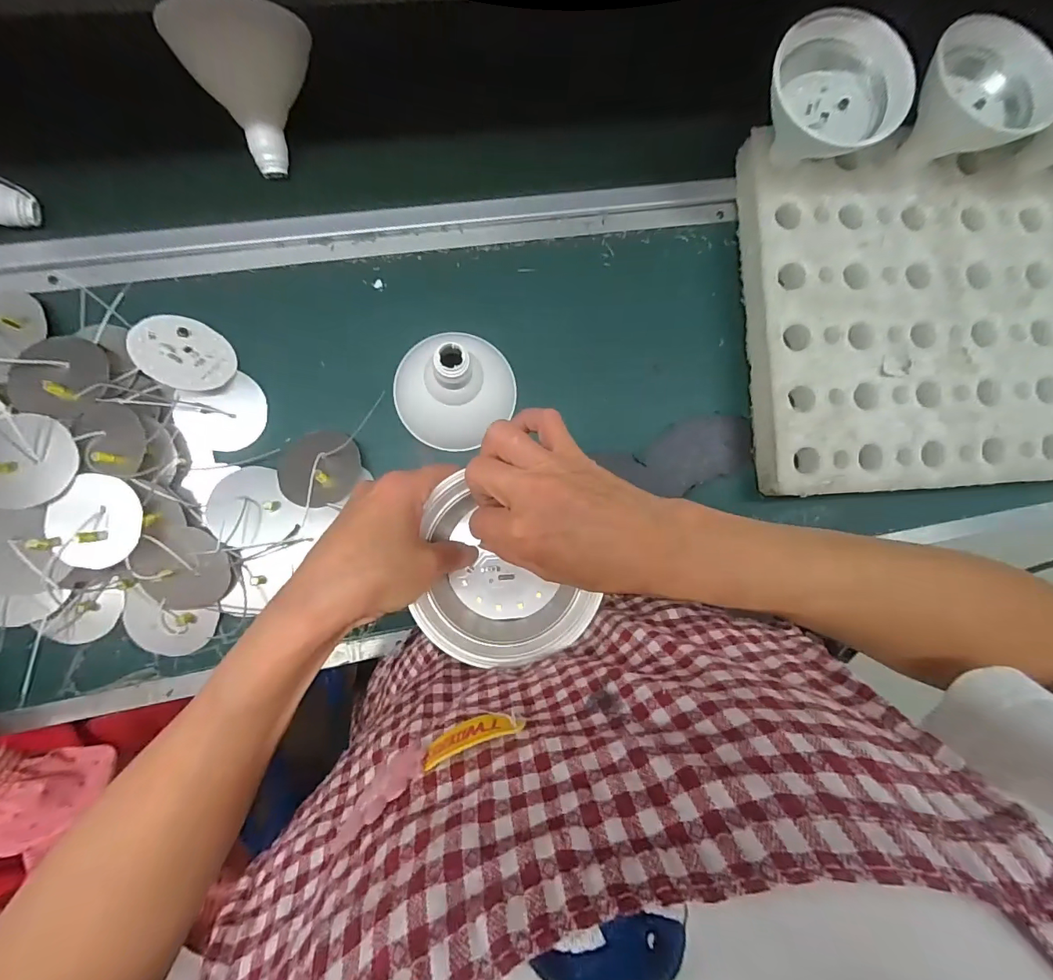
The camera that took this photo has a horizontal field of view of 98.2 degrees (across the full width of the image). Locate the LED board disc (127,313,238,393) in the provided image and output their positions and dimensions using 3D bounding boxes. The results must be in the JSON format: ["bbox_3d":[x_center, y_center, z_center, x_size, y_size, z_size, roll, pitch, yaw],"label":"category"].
[{"bbox_3d":[-0.296,-0.119,0.396,0.072,0.006,0.066,-4,75,-44],"label":"LED board disc"}]

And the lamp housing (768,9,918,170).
[{"bbox_3d":[0.258,-0.341,0.409,0.114,0.085,0.094,19,85,-7],"label":"lamp housing"}]

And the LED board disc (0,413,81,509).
[{"bbox_3d":[-0.390,-0.022,0.353,0.062,0.015,0.073,44,75,-20],"label":"LED board disc"}]

